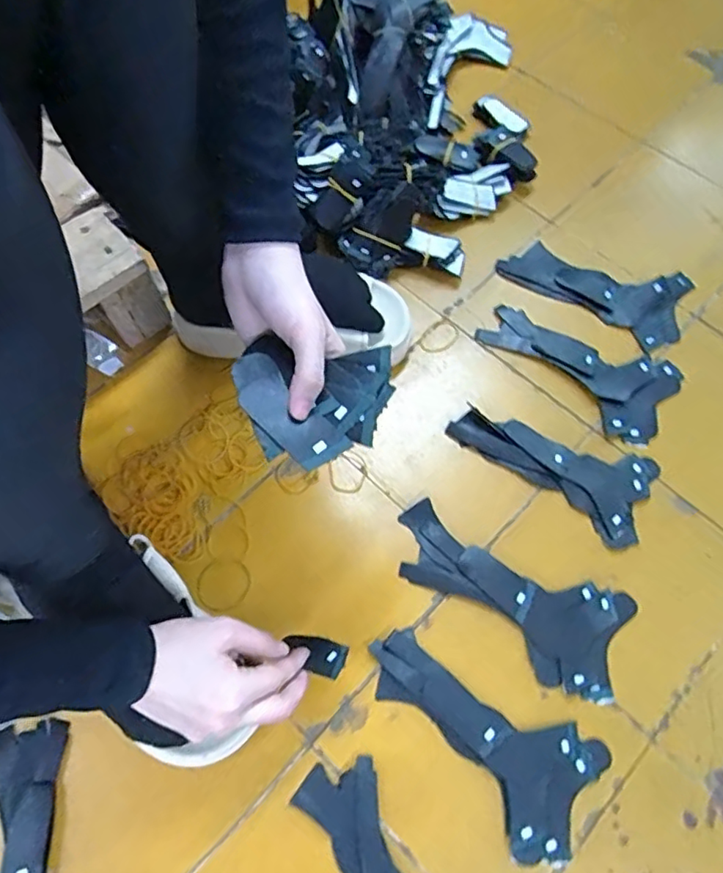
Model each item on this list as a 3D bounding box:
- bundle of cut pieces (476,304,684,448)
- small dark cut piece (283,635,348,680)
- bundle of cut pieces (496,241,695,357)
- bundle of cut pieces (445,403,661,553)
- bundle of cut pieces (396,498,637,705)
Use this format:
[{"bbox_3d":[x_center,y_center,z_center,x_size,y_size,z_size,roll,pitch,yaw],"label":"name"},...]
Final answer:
[{"bbox_3d":[0.231,-0.081,0.627,0.205,0.014,0.101,33,69,12],"label":"bundle of cut pieces"},{"bbox_3d":[-0.037,0.171,0.456,0.051,0.005,0.031,9,38,14],"label":"small dark cut piece"},{"bbox_3d":[0.263,-0.171,0.668,0.206,0.020,0.107,21,67,8],"label":"bundle of cut pieces"},{"bbox_3d":[0.189,0.022,0.586,0.198,0.017,0.090,30,68,11],"label":"bundle of cut pieces"},{"bbox_3d":[0.132,0.140,0.531,0.218,0.009,0.096,30,68,11],"label":"bundle of cut pieces"}]

